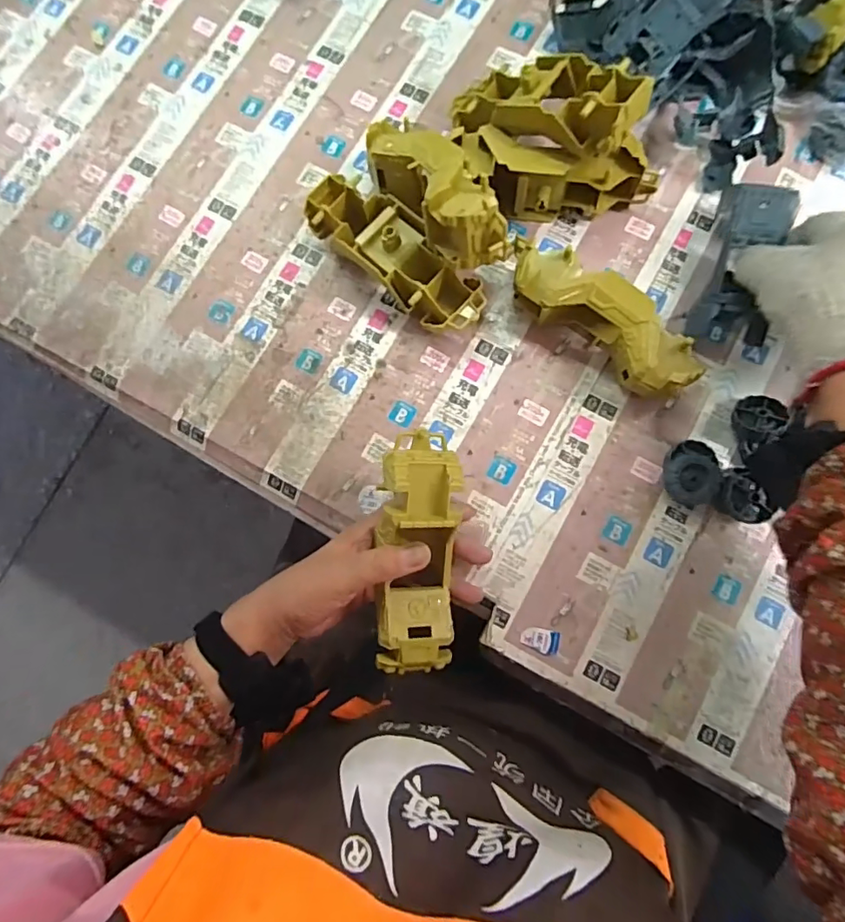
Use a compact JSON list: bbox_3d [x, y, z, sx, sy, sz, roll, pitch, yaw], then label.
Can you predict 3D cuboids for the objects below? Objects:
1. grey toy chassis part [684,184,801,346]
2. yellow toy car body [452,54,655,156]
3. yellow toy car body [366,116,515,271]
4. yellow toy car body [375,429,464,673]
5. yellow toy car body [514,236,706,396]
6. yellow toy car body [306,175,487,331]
[{"bbox_3d":[0.252,-0.155,0.416,0.048,0.044,0.129,15,92,6],"label":"grey toy chassis part"},{"bbox_3d":[0.095,-0.278,0.410,0.151,0.040,0.058,28,83,30],"label":"yellow toy car body"},{"bbox_3d":[0.011,-0.213,0.408,0.060,0.050,0.166,-34,64,-2],"label":"yellow toy car body"},{"bbox_3d":[-0.003,0.068,0.367,0.053,0.035,0.169,3,100,4],"label":"yellow toy car body"},{"bbox_3d":[0.138,-0.109,0.419,0.170,0.057,0.053,38,85,9],"label":"yellow toy car body"},{"bbox_3d":[-0.023,-0.170,0.442,0.178,0.052,0.061,42,86,9],"label":"yellow toy car body"}]

